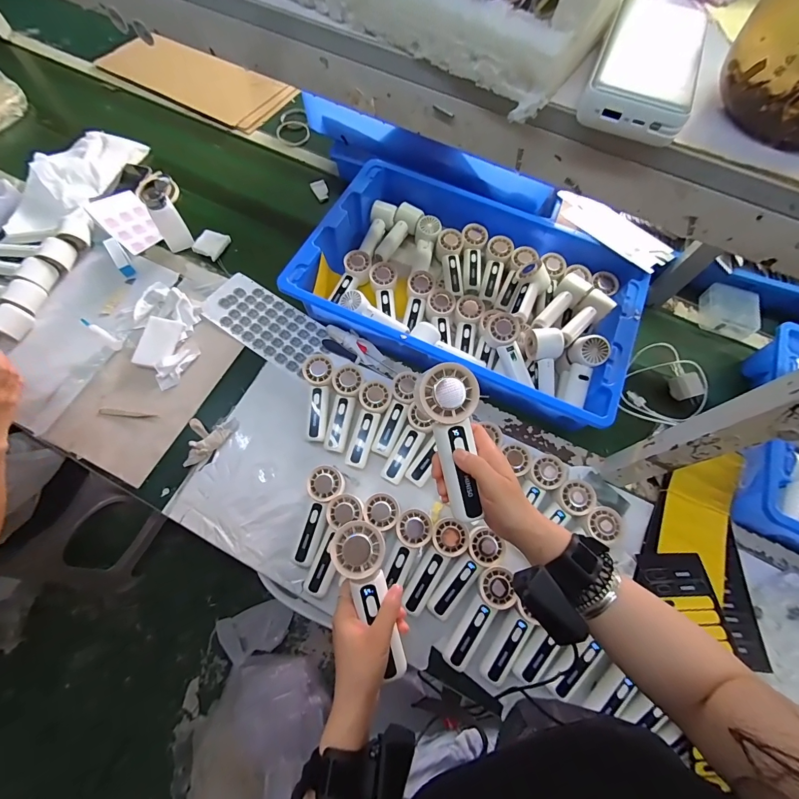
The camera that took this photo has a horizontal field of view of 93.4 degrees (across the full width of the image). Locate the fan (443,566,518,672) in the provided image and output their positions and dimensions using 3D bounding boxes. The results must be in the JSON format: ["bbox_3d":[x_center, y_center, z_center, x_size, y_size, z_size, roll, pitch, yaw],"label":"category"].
[{"bbox_3d":[0.121,0.320,0.554,0.054,0.027,0.150,32,85,11],"label":"fan"}]

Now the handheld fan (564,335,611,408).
[{"bbox_3d":[0.337,-0.052,0.688,0.060,0.048,0.127,15,93,4],"label":"handheld fan"}]

